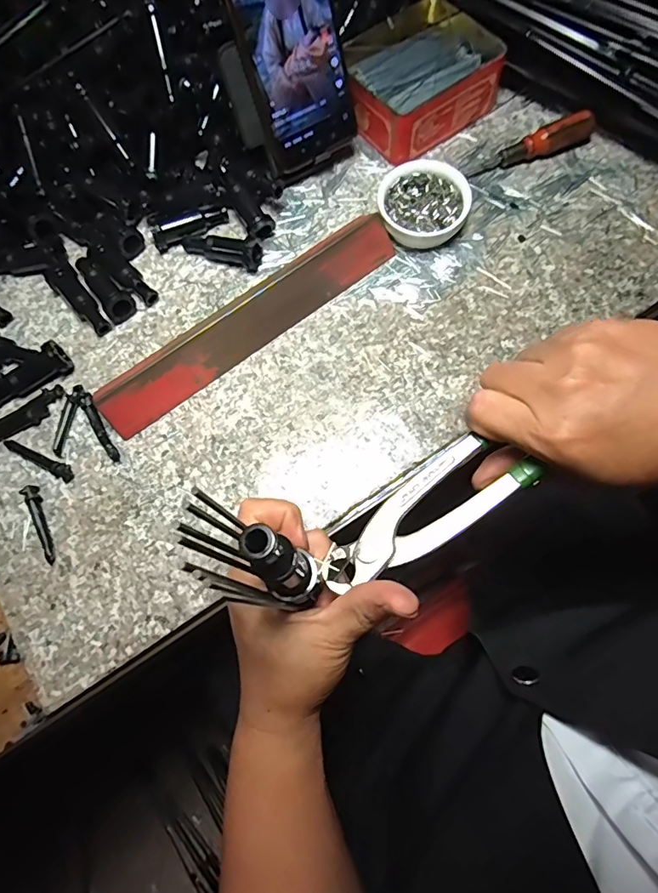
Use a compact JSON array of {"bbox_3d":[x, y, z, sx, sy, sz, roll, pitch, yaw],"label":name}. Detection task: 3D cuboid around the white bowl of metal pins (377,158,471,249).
[{"bbox_3d":[0.076,-0.198,0.398,0.069,0.022,0.067,-1,72,4],"label":"white bowl of metal pins"}]

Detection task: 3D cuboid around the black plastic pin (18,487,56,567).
[{"bbox_3d":[-0.202,0.054,0.346,0.010,0.008,0.058,-26,72,-5],"label":"black plastic pin"}]

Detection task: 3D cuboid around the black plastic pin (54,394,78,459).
[{"bbox_3d":[-0.198,-0.016,0.367,0.011,0.005,0.047,9,73,7],"label":"black plastic pin"}]

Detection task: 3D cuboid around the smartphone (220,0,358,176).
[{"bbox_3d":[-0.029,-0.300,0.357,0.080,0.165,0.009,-29,48,-6],"label":"smartphone"}]

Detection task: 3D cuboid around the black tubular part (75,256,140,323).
[{"bbox_3d":[-0.183,-0.133,0.397,0.023,0.019,0.068,-35,73,-7],"label":"black tubular part"}]

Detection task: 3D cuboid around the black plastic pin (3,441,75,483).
[{"bbox_3d":[-0.214,0.010,0.359,0.059,0.006,0.011,22,75,11],"label":"black plastic pin"}]

